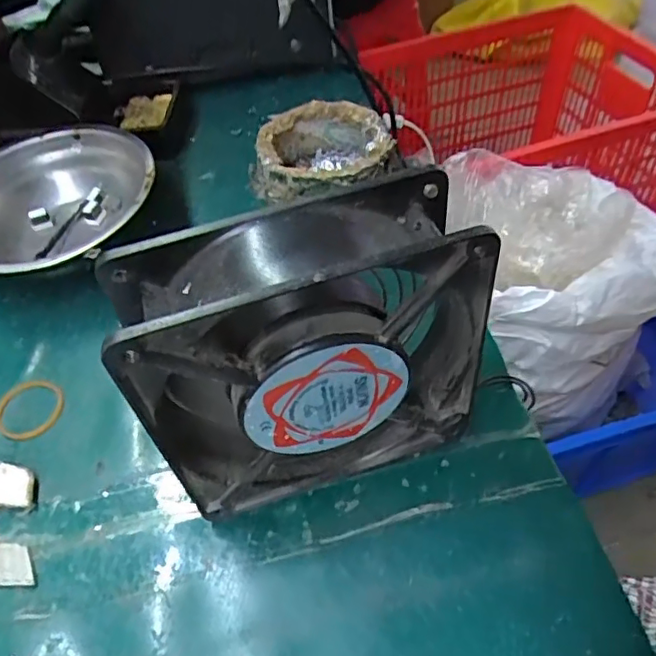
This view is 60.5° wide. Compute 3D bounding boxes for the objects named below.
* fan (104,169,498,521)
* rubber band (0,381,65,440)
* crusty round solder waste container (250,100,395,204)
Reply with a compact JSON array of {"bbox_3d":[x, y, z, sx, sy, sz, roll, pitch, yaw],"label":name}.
[{"bbox_3d":[-0.005,0.014,0.212,0.119,0.121,0.040,-17,51,-9],"label":"fan"},{"bbox_3d":[-0.150,0.040,0.282,0.036,0.004,0.033,-3,51,3],"label":"rubber band"},{"bbox_3d":[-0.002,-0.104,0.356,0.079,0.040,0.080,-3,51,3],"label":"crusty round solder waste container"}]

